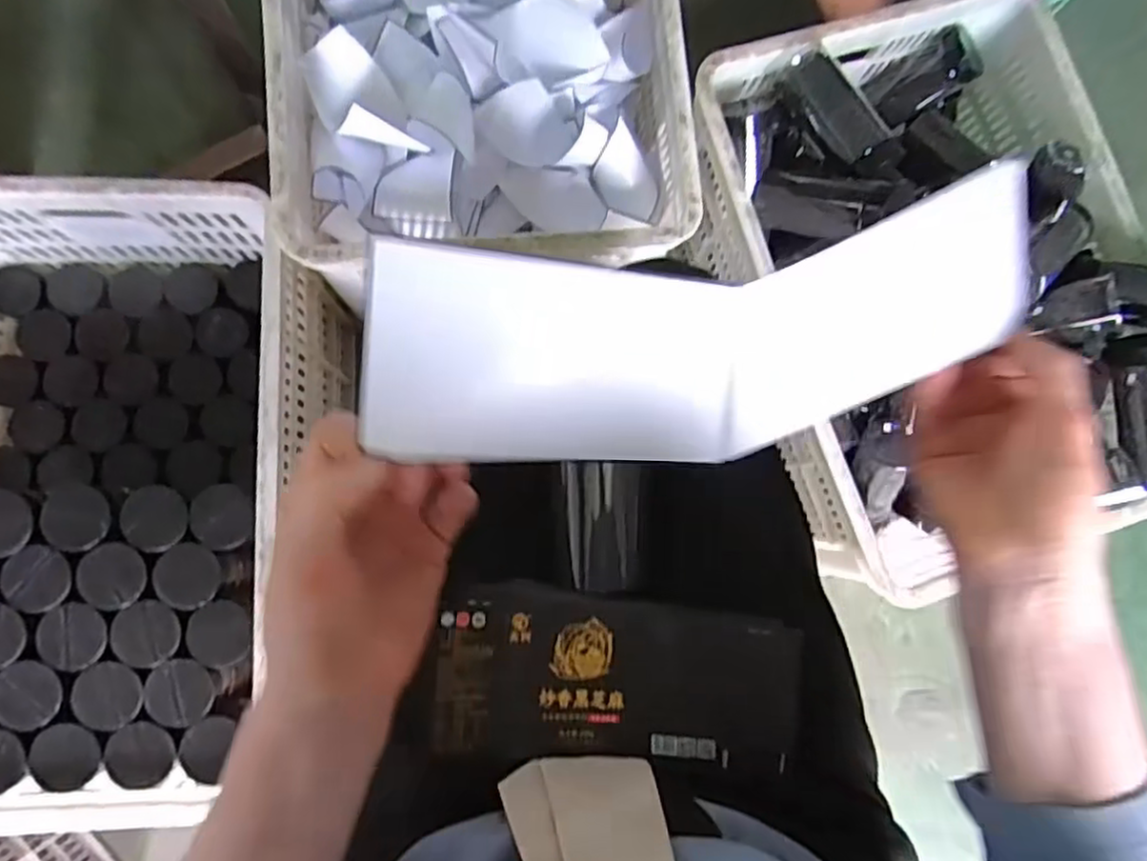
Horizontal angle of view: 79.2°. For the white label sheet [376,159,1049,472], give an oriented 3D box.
[{"bbox_3d":[0.063,-0.040,0.314,0.302,0.024,0.112,-8,118,-7],"label":"white label sheet"}]

